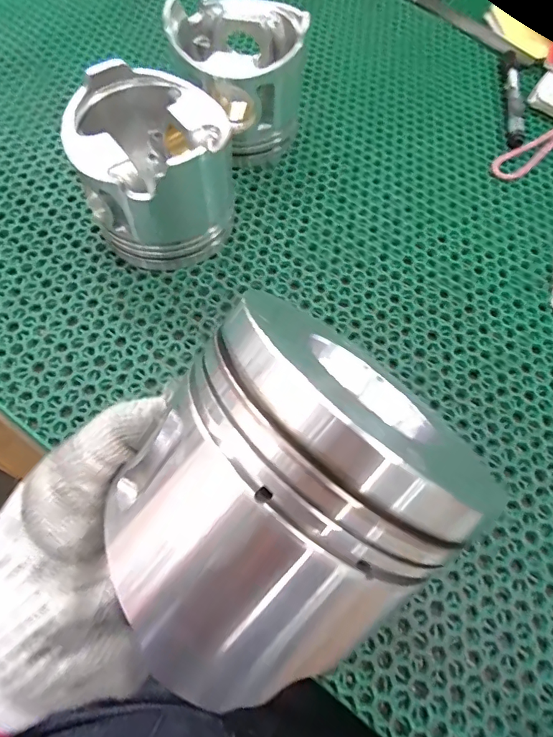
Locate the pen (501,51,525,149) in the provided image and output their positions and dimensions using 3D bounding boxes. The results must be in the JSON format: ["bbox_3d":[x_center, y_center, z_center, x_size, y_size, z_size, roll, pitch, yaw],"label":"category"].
[{"bbox_3d":[0.250,-0.285,0.474,0.017,0.017,0.139,8,66,2],"label":"pen"}]

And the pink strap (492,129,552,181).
[{"bbox_3d":[0.251,-0.216,0.439,0.098,0.015,0.029,-37,72,-16],"label":"pink strap"}]

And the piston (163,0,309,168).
[{"bbox_3d":[-0.034,-0.255,0.400,0.106,0.099,0.100,1,66,-2],"label":"piston"}]

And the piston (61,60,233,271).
[{"bbox_3d":[-0.091,-0.146,0.345,0.107,0.096,0.112,-27,69,-14],"label":"piston"}]

